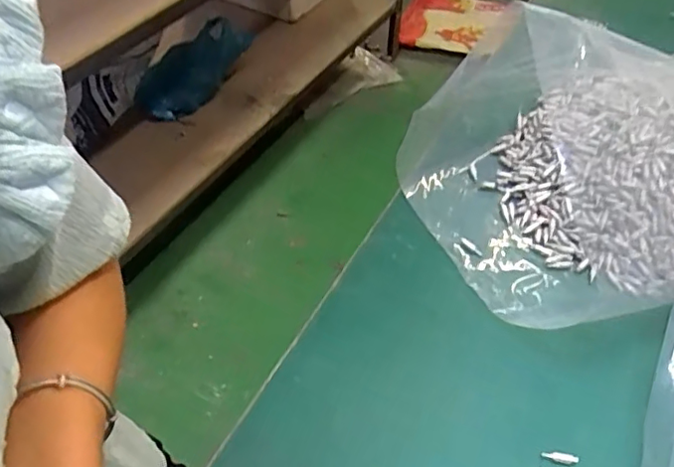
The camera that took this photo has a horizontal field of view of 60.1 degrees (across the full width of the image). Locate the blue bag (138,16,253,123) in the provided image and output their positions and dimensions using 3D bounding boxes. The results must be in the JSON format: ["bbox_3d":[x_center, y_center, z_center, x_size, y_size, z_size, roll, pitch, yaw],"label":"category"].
[{"bbox_3d":[-0.339,-0.376,1.361,0.304,0.090,0.117,-38,56,4],"label":"blue bag"}]

